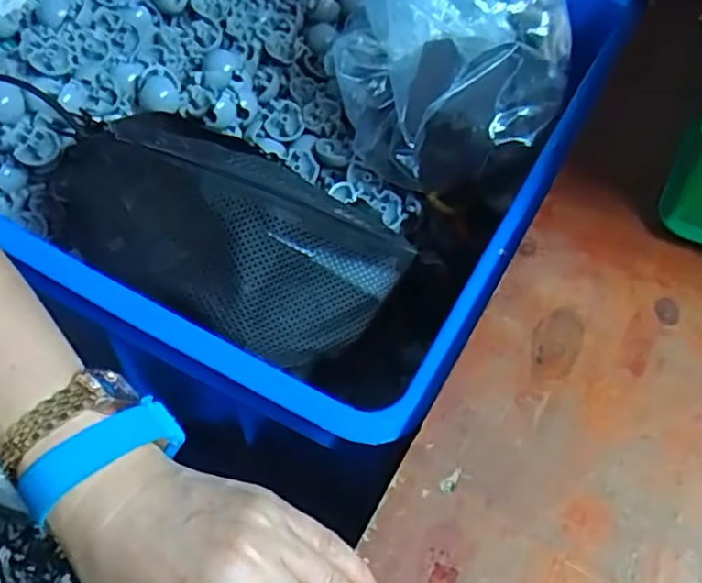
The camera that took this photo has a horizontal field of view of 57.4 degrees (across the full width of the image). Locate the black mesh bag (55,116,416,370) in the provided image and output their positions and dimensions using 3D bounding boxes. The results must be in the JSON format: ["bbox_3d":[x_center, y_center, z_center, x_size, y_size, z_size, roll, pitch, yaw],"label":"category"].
[{"bbox_3d":[-0.088,-0.028,0.442,0.236,0.096,0.126,15,58,7],"label":"black mesh bag"}]

